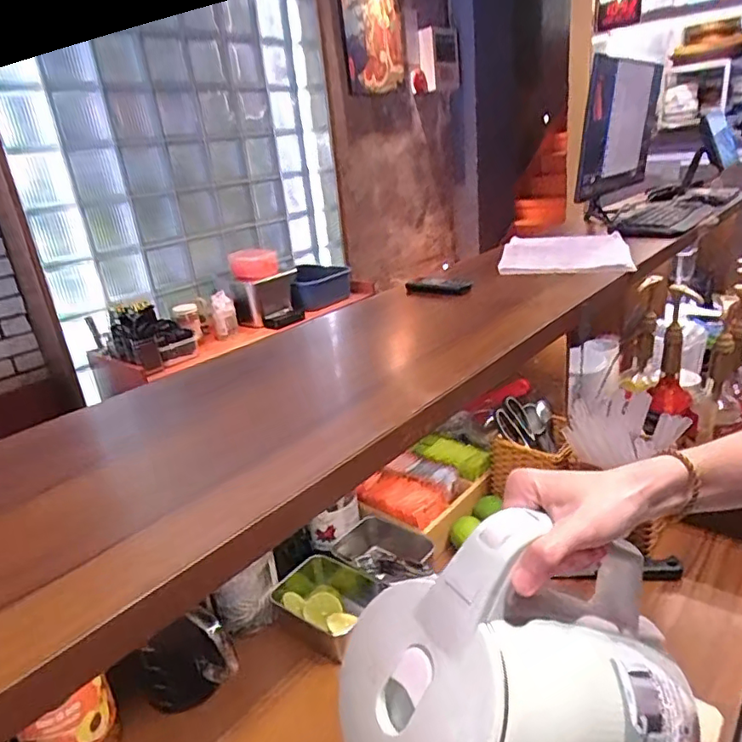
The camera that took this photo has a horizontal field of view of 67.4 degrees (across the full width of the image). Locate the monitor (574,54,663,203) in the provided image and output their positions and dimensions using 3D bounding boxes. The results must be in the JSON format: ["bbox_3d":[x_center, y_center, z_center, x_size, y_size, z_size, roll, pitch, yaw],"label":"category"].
[{"bbox_3d":[0.669,-0.652,1.485,0.065,0.311,0.558,10,27,34],"label":"monitor"}]

